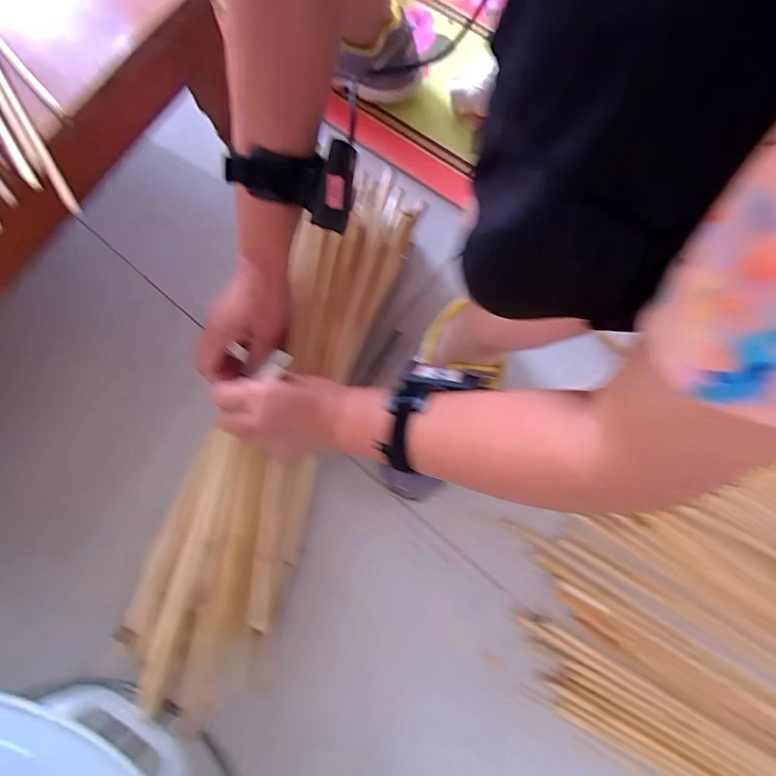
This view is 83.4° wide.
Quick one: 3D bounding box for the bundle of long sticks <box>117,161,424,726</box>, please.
[{"bbox_3d":[-0.103,0.014,0.454,0.112,0.075,0.548,19,75,5],"label":"bundle of long sticks"}]

